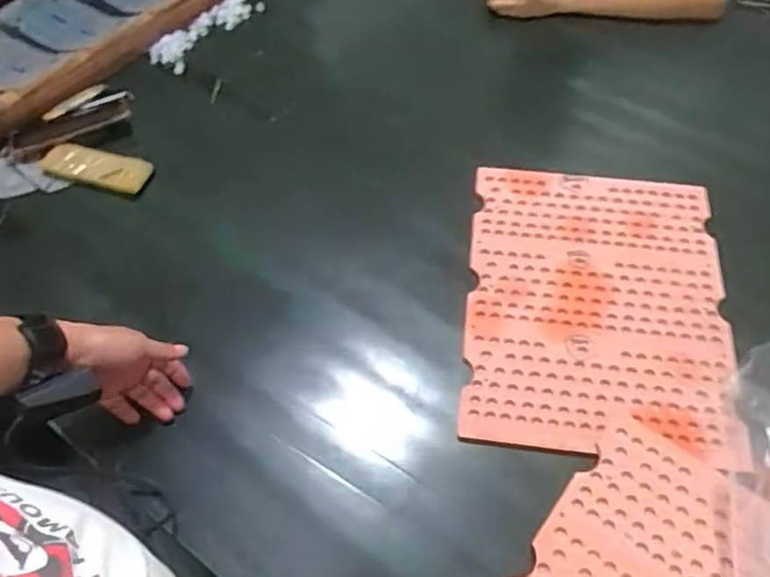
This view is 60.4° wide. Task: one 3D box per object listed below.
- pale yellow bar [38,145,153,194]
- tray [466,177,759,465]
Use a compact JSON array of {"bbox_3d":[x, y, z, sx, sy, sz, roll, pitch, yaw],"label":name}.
[{"bbox_3d":[-0.376,-0.158,0.863,0.144,0.009,0.046,13,77,2],"label":"pale yellow bar"},{"bbox_3d":[0.242,0.010,0.763,0.283,0.012,0.368,5,55,8],"label":"tray"}]

